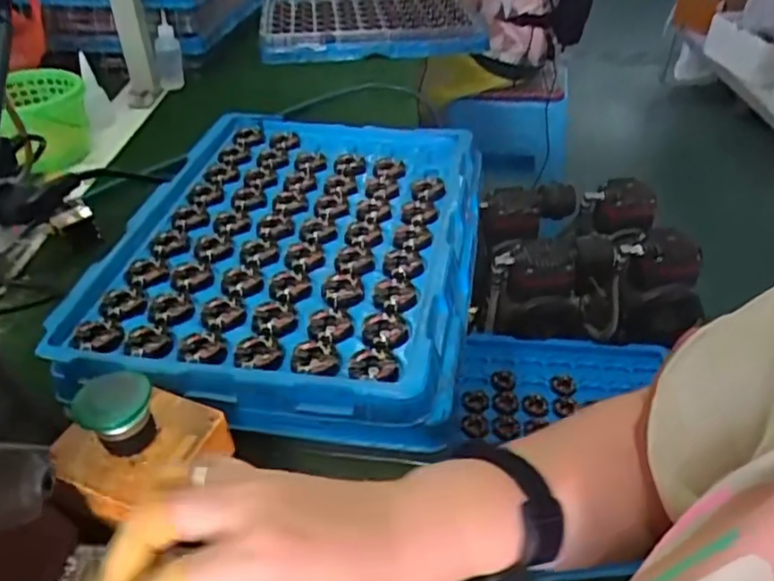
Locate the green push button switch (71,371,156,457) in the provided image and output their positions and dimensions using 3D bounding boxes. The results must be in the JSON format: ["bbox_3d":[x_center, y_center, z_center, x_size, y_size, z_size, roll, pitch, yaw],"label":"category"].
[{"bbox_3d":[-0.142,0.068,0.337,0.036,0.039,0.034,-25,45,-26],"label":"green push button switch"}]

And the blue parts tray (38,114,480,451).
[{"bbox_3d":[-0.074,-0.048,0.534,0.282,0.039,0.377,5,40,8],"label":"blue parts tray"}]

